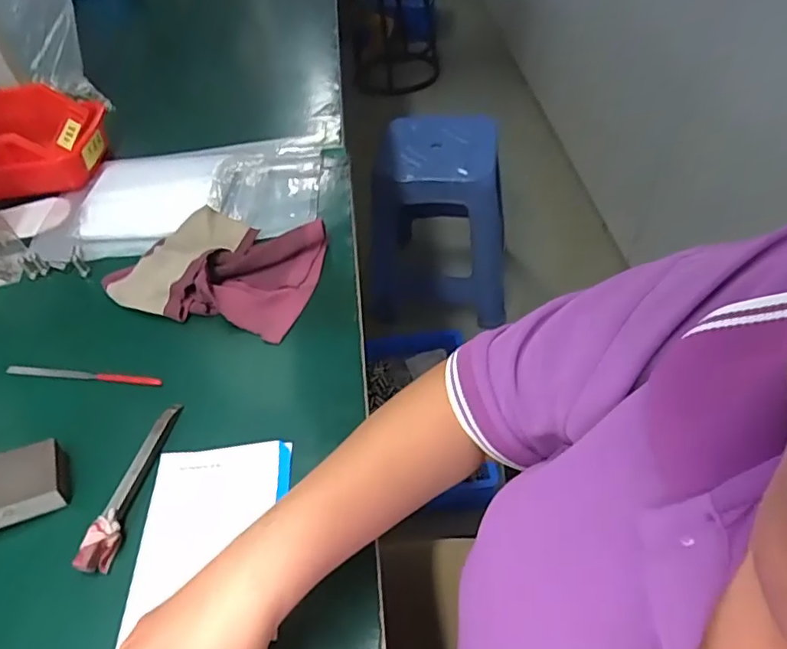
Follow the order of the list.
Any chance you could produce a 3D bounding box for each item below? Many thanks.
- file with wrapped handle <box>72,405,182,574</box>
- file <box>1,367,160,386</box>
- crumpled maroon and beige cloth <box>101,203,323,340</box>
[{"bbox_3d":[-0.196,0.119,0.435,0.020,0.018,0.136,5,48,12],"label":"file with wrapped handle"},{"bbox_3d":[-0.287,0.047,0.523,0.159,0.011,0.009,4,50,9],"label":"file"},{"bbox_3d":[-0.177,-0.058,0.582,0.206,0.040,0.138,10,49,16],"label":"crumpled maroon and beige cloth"}]

